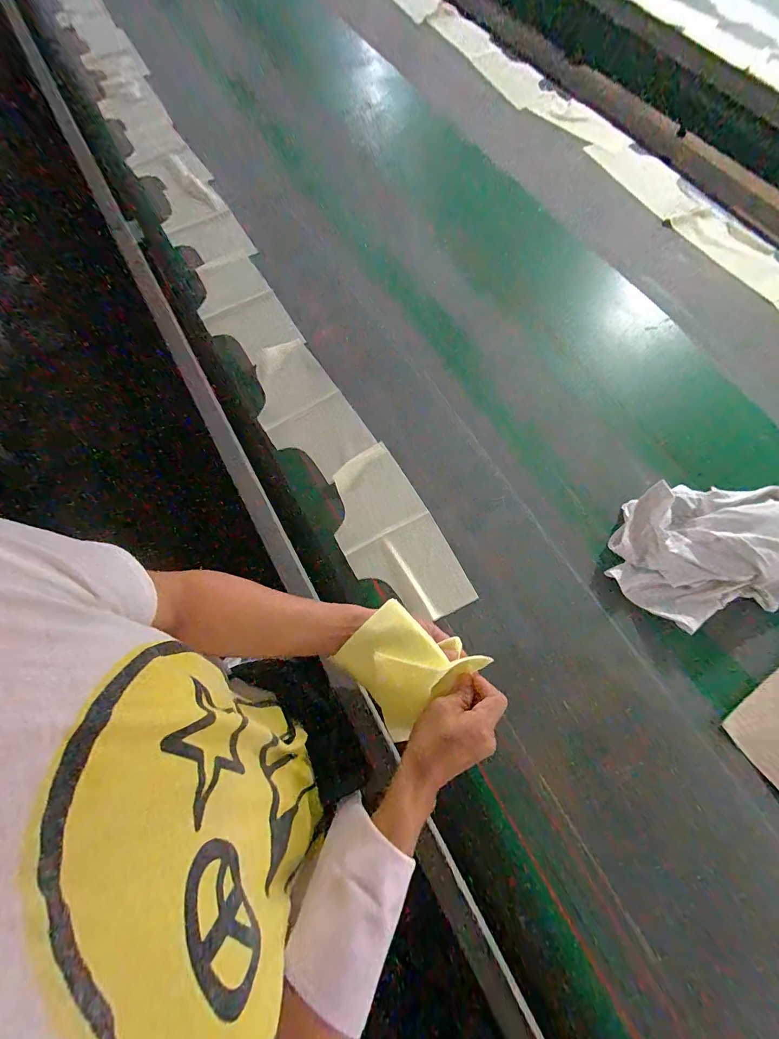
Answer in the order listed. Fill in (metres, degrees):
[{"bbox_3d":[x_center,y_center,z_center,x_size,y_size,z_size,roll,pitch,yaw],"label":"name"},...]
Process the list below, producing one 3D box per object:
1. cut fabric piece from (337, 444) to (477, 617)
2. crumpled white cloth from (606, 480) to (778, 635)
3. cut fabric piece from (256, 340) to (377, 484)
[{"bbox_3d":[0.001,0.028,0.628,0.151,0.025,0.296,-27,72,-9],"label":"cut fabric piece"},{"bbox_3d":[0.490,0.038,0.577,0.301,0.074,0.208,-13,70,-4],"label":"crumpled white cloth"},{"bbox_3d":[-0.159,-0.201,0.707,0.152,0.034,0.286,-33,73,-11],"label":"cut fabric piece"}]

